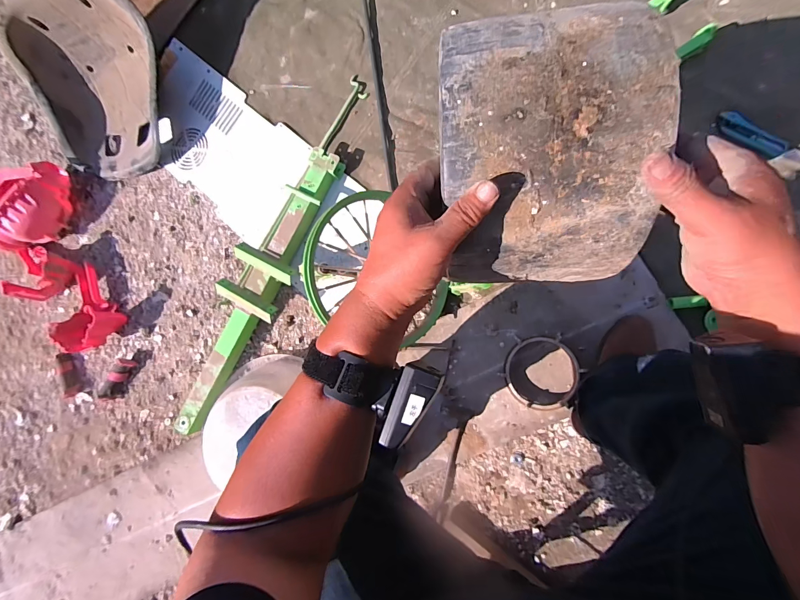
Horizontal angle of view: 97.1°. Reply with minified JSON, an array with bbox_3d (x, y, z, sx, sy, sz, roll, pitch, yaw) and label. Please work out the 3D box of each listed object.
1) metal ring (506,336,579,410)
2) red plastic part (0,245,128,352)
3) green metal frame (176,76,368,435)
[{"bbox_3d":[0.287,0.151,0.720,0.141,0.039,0.145,0,87,8],"label":"metal ring"},{"bbox_3d":[-0.894,-0.010,0.934,0.178,0.115,0.356,-37,81,5],"label":"red plastic part"},{"bbox_3d":[-0.305,-0.109,0.856,0.157,0.069,0.953,28,91,11],"label":"green metal frame"}]

